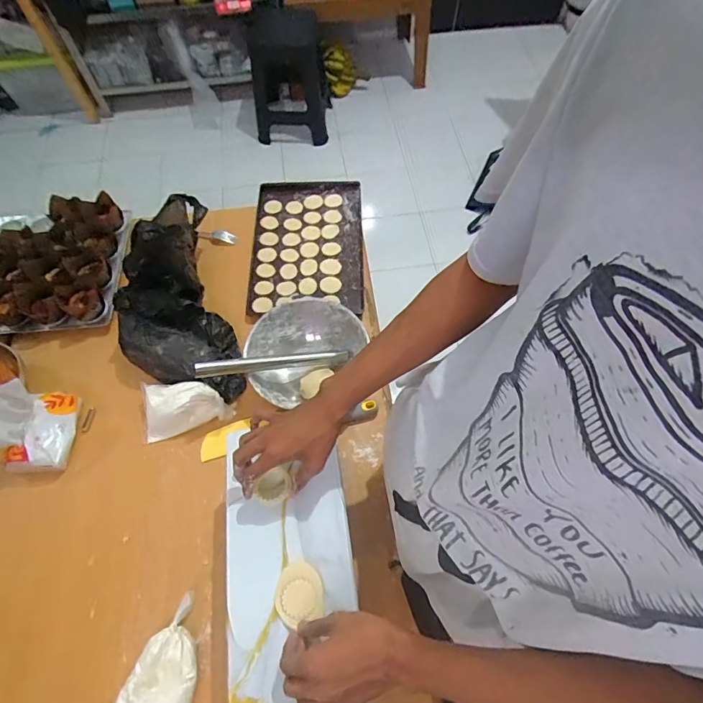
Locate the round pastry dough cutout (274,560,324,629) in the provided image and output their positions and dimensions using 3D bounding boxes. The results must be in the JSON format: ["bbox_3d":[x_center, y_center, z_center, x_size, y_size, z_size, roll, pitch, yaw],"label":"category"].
[{"bbox_3d":[-0.066,0.299,0.543,0.061,0.007,0.065,0,62,1],"label":"round pastry dough cutout"}]

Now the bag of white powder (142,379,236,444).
[{"bbox_3d":[-0.293,0.097,0.777,0.155,0.059,0.092,-8,63,-3],"label":"bag of white powder"}]

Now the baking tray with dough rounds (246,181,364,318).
[{"bbox_3d":[-0.098,-0.233,0.970,0.241,0.033,0.373,0,62,0],"label":"baking tray with dough rounds"}]

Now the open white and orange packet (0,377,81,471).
[{"bbox_3d":[-0.530,0.122,0.722,0.098,0.140,0.143,18,64,10],"label":"open white and orange packet"}]

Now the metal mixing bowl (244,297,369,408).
[{"bbox_3d":[-0.094,0.001,0.805,0.178,0.070,0.217,25,66,13],"label":"metal mixing bowl"}]

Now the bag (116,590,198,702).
[{"bbox_3d":[-0.268,0.444,0.614,0.103,0.031,0.172,4,63,3],"label":"bag"}]

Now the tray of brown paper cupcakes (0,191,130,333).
[{"bbox_3d":[-0.643,-0.186,0.901,0.297,0.076,0.296,-5,63,-2],"label":"tray of brown paper cupcakes"}]

